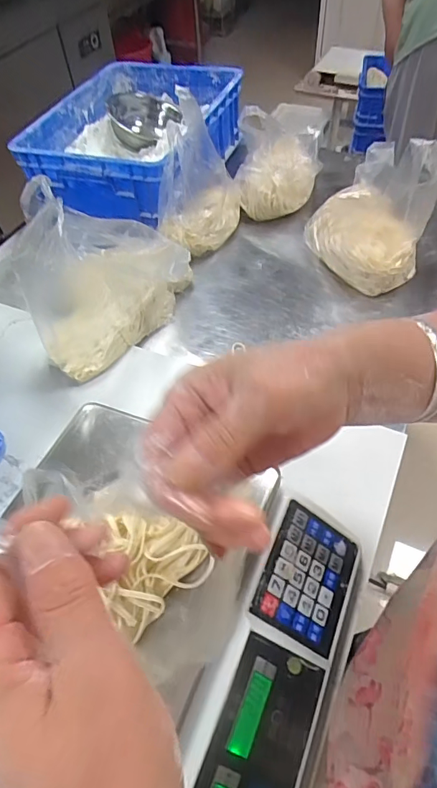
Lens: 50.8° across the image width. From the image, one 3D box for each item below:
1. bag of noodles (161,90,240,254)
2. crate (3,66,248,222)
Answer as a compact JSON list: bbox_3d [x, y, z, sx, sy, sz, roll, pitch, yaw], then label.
[{"bbox_3d":[-0.037,-0.357,0.781,0.138,0.202,0.138,-1,54,3],"label":"bag of noodles"},{"bbox_3d":[-0.161,-0.540,0.954,0.362,0.125,0.438,17,57,15],"label":"crate"}]

